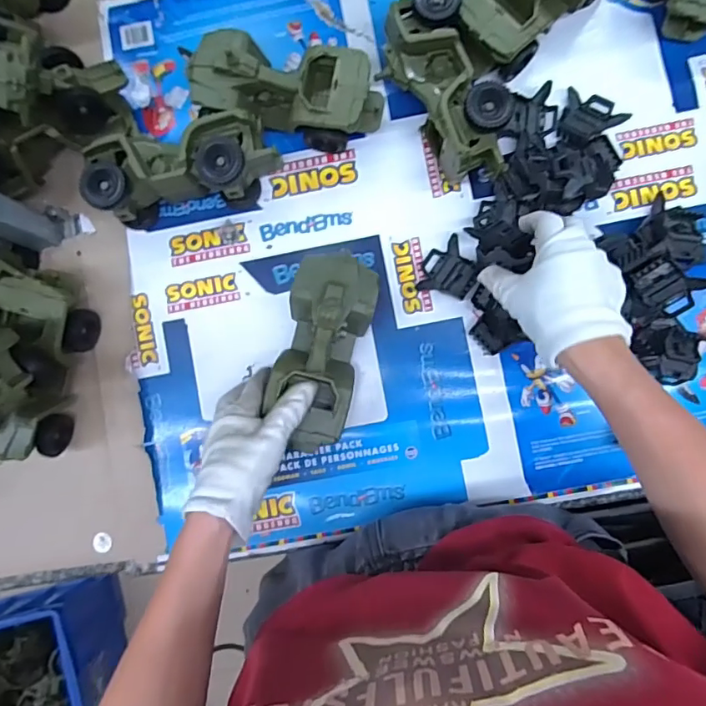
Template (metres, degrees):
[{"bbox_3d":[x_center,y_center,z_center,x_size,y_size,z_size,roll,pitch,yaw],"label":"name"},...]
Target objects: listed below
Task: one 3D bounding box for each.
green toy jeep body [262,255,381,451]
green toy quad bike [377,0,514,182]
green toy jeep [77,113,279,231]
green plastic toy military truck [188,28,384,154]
[{"bbox_3d":[-0.028,-0.004,0.484,0.081,0.059,0.174,9,91,4],"label":"green toy jeep body"},{"bbox_3d":[0.091,-0.251,0.500,0.079,0.082,0.175,-25,86,2],"label":"green toy quad bike"},{"bbox_3d":[-0.165,-0.186,0.513,0.182,0.081,0.075,-12,87,3],"label":"green toy jeep"},{"bbox_3d":[-0.067,-0.260,0.513,0.191,0.080,0.080,11,88,4],"label":"green plastic toy military truck"}]

